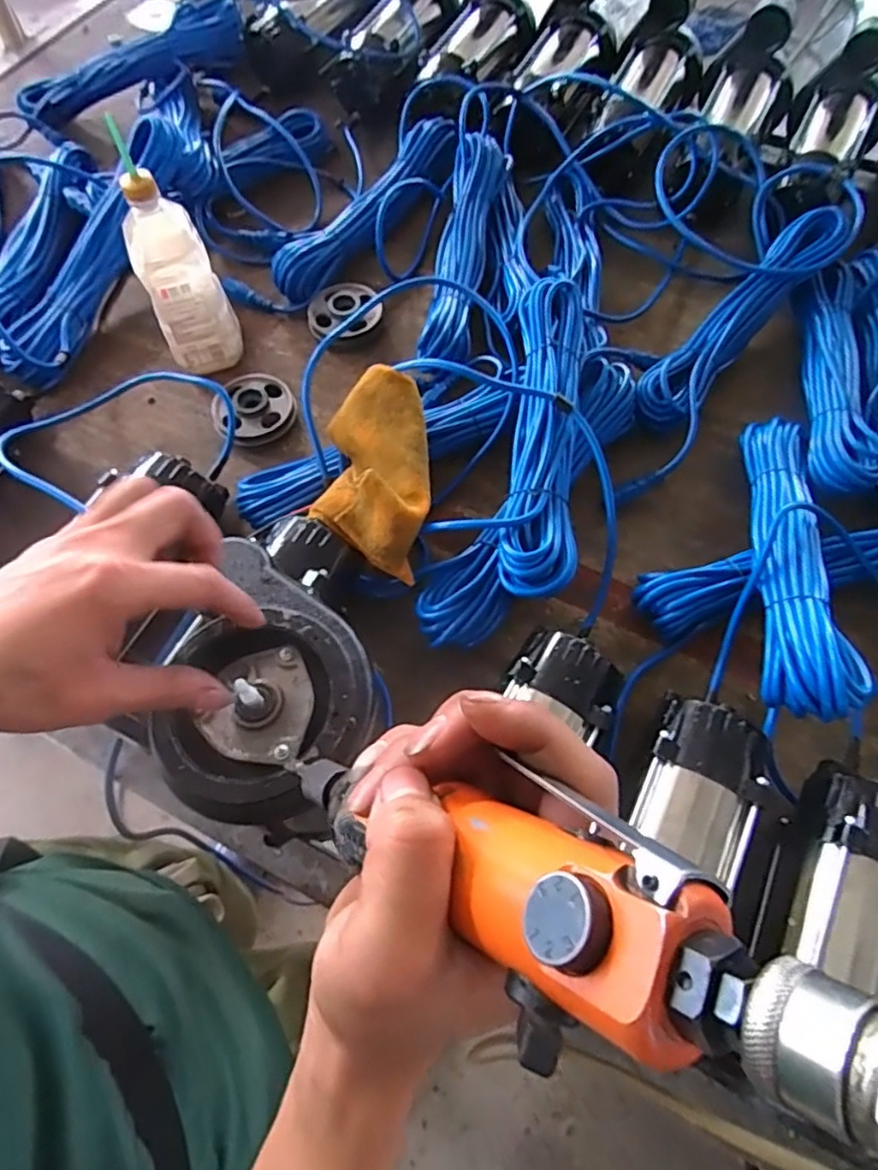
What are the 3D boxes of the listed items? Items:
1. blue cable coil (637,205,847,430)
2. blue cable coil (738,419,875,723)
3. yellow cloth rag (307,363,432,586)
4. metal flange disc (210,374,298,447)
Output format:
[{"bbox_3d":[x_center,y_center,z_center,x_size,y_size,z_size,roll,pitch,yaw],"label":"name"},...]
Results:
[{"bbox_3d":[0.336,-0.305,0.725,0.077,0.049,0.351,38,71,17],"label":"blue cable coil"},{"bbox_3d":[0.317,-0.034,0.595,0.065,0.064,0.353,11,51,6],"label":"blue cable coil"},{"bbox_3d":[-0.061,-0.113,0.609,0.108,0.047,0.199,3,65,2],"label":"yellow cloth rag"},{"bbox_3d":[-0.208,-0.198,0.730,0.090,0.033,0.083,0,65,1],"label":"metal flange disc"}]

